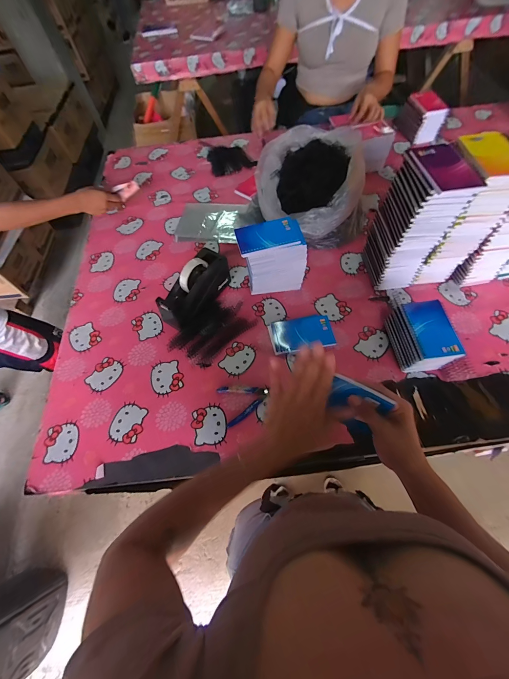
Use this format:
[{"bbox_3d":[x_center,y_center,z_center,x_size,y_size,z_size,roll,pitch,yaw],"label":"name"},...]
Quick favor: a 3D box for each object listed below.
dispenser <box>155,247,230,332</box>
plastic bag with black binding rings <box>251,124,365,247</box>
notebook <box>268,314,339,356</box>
[{"bbox_3d":[-0.144,-0.122,0.692,0.092,0.106,0.199,29,67,17],"label":"dispenser"},{"bbox_3d":[0.162,-0.447,0.813,0.306,0.156,0.347,-4,61,1],"label":"plastic bag with black binding rings"},{"bbox_3d":[0.111,-0.012,0.654,0.143,0.021,0.086,-9,55,-1],"label":"notebook"}]

